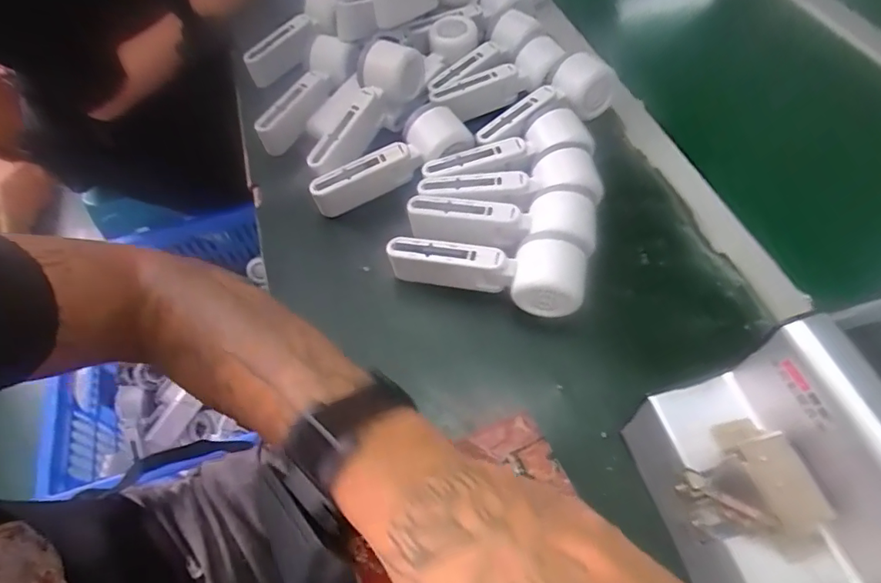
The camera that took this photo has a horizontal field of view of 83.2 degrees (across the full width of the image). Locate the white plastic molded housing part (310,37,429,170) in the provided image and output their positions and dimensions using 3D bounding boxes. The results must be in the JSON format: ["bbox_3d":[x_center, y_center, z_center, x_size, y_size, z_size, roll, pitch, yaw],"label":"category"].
[{"bbox_3d":[-0.081,-0.187,0.514,0.052,0.050,0.156,35,87,22],"label":"white plastic molded housing part"}]

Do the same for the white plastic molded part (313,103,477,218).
[{"bbox_3d":[-0.049,-0.126,0.489,0.163,0.047,0.052,-31,60,0],"label":"white plastic molded part"}]

